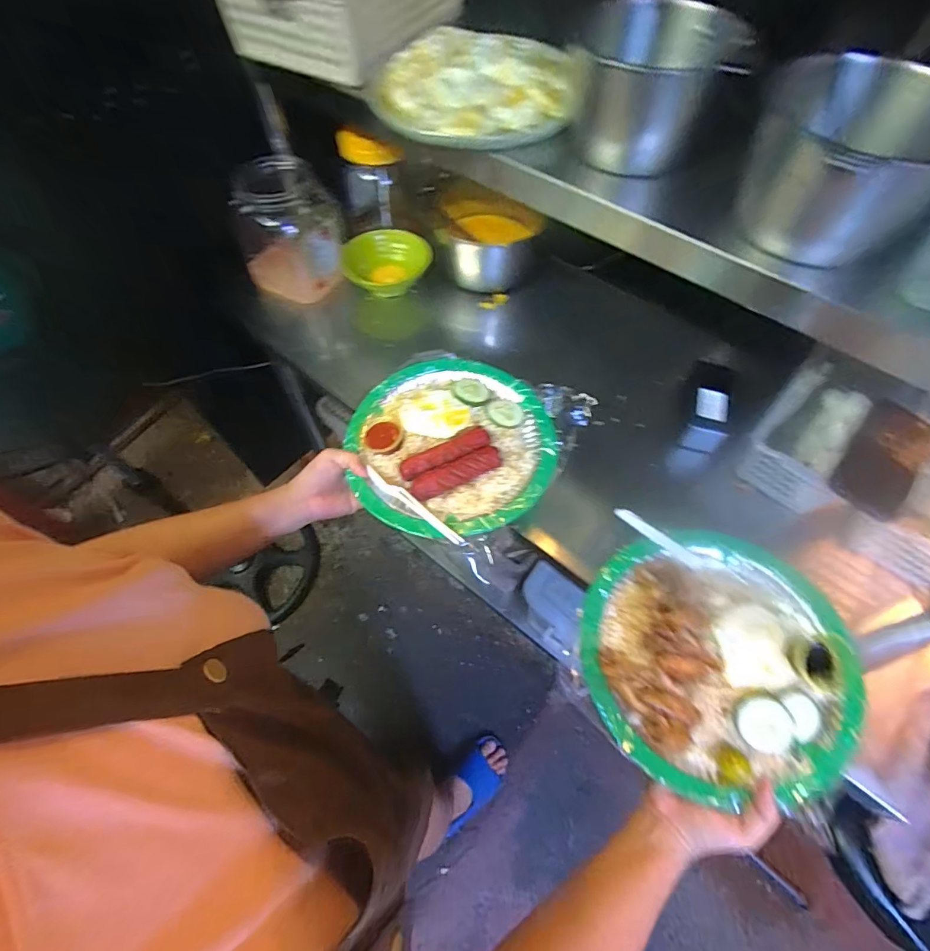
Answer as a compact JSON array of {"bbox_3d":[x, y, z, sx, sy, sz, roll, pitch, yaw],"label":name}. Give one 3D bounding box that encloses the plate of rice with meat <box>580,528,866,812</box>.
[{"bbox_3d":[0.247,0.170,0.467,0.237,0.048,0.254,-1,61,2],"label":"plate of rice with meat"}]

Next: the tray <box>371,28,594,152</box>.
[{"bbox_3d":[0.009,-0.439,0.531,0.224,0.041,0.189,-9,61,-3],"label":"tray"}]

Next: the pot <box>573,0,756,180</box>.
[{"bbox_3d":[0.188,-0.397,0.482,0.136,0.096,0.136,-1,61,2],"label":"pot"}]

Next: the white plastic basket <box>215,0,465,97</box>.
[{"bbox_3d":[-0.140,-0.585,0.575,0.191,0.091,0.238,20,63,13],"label":"white plastic basket"}]

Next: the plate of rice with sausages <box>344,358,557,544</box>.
[{"bbox_3d":[-0.015,-0.042,0.577,0.245,0.026,0.240,-1,61,2],"label":"plate of rice with sausages"}]

